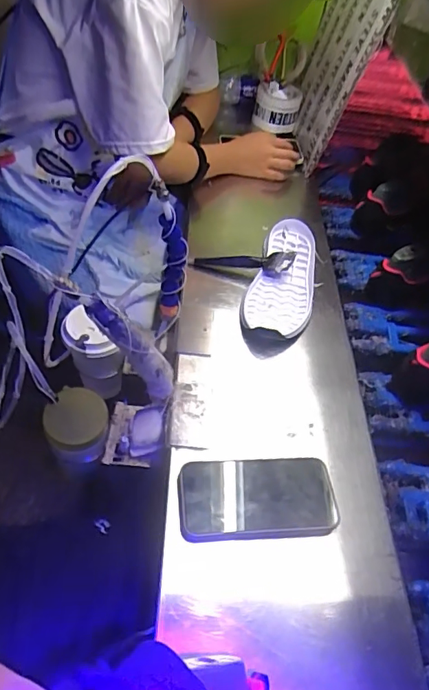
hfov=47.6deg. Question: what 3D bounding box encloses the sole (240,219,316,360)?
[{"bbox_3d":[0.105,-0.094,0.735,0.097,0.046,0.293,13,43,10],"label":"sole"}]

